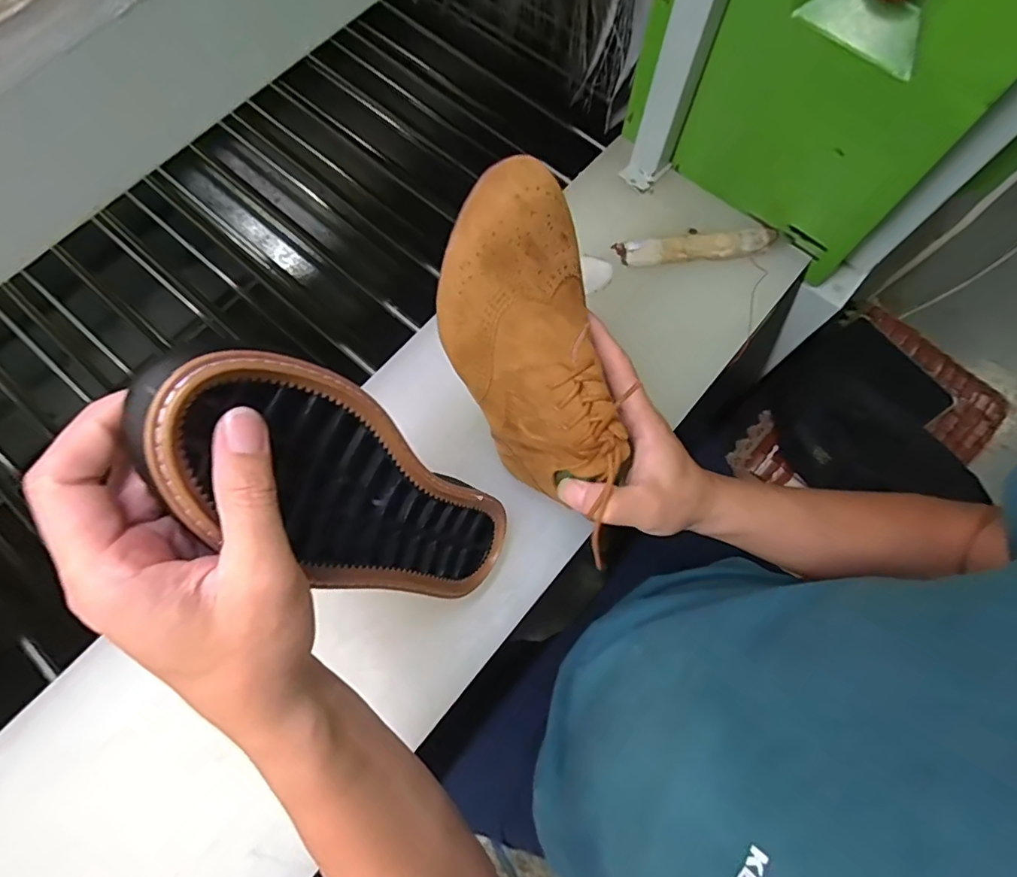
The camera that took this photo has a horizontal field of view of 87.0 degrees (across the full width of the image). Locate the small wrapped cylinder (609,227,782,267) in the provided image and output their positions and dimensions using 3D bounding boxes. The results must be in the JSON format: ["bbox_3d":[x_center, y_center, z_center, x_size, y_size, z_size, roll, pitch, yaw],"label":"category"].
[{"bbox_3d":[0.182,-0.185,0.524,0.152,0.020,0.026,-7,74,-2],"label":"small wrapped cylinder"}]

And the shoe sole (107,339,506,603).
[{"bbox_3d":[-0.077,0.036,0.299,0.017,0.258,0.089,17,72,34],"label":"shoe sole"}]

